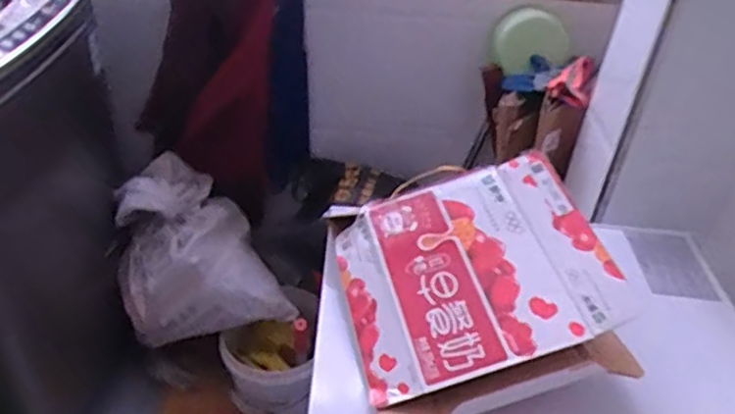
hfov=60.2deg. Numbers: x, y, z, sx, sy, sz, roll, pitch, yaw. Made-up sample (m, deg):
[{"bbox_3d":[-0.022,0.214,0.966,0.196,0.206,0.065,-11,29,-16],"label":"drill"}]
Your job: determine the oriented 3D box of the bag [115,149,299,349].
[{"bbox_3d":[-0.404,0.127,1.479,0.316,0.310,0.405,-13,40,-23],"label":"bag"}]

